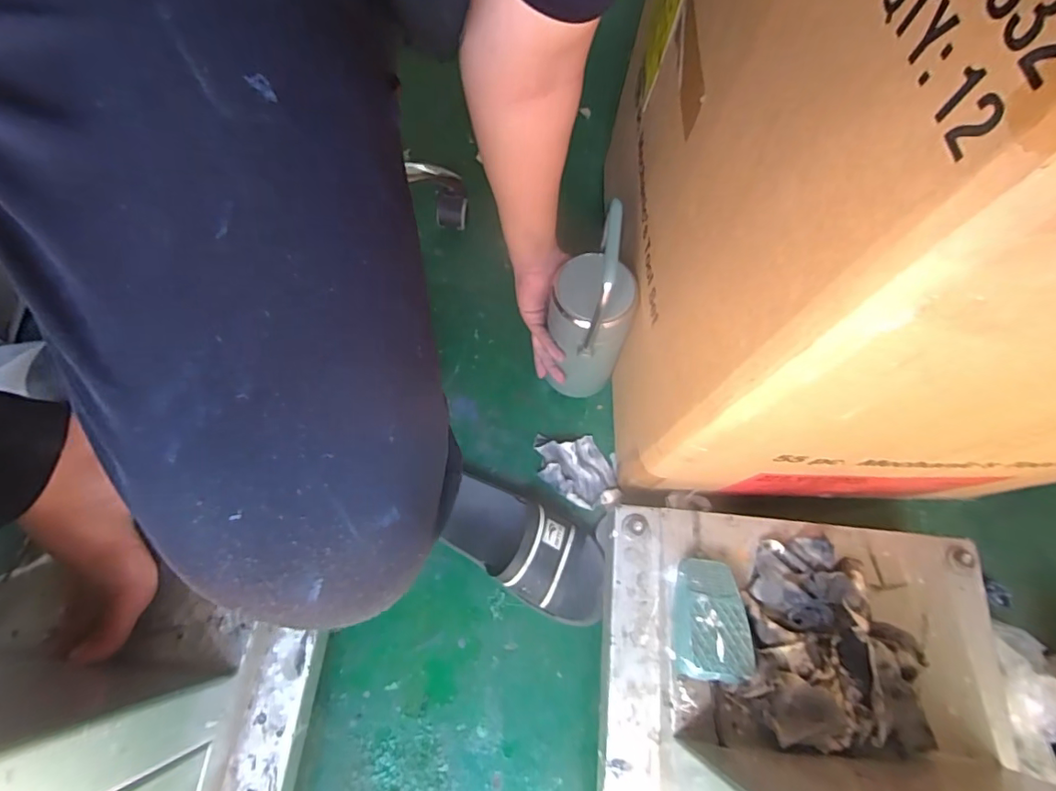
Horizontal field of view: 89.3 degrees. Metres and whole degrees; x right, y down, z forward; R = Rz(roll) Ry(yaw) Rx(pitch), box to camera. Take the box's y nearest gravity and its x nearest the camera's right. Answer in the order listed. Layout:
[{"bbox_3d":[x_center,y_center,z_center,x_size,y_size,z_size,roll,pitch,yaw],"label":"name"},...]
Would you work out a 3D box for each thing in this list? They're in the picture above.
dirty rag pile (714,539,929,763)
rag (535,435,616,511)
[{"bbox_3d":[0.288,0.239,0.529,0.179,0.084,0.194,11,70,2],"label":"dirty rag pile"},{"bbox_3d":[0.064,0.097,0.705,0.100,0.030,0.096,-4,70,-3],"label":"rag"}]

